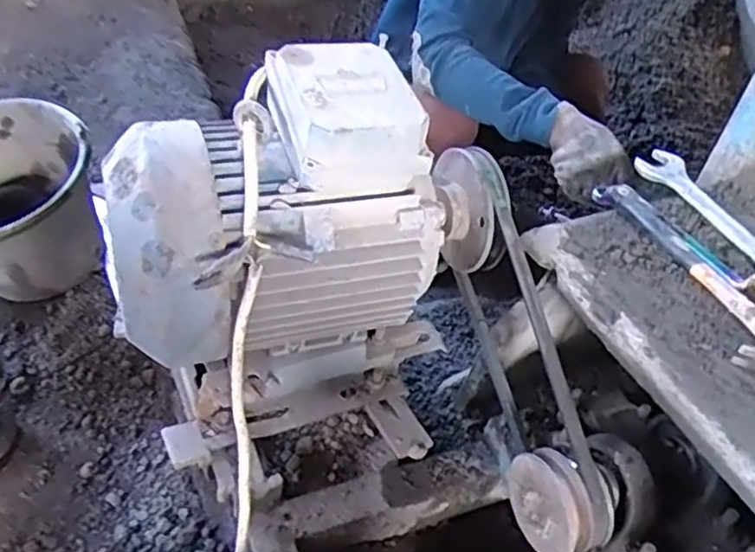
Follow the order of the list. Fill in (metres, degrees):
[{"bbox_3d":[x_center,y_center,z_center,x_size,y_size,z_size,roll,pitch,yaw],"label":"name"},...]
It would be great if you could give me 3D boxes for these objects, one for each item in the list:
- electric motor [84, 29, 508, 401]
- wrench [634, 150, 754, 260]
[{"bbox_3d":[-0.093,-0.040,0.647,0.290,0.281,0.184,-10,42,-18],"label":"electric motor"},{"bbox_3d":[0.386,-0.038,0.722,0.054,0.025,0.325,-8,42,-16],"label":"wrench"}]

